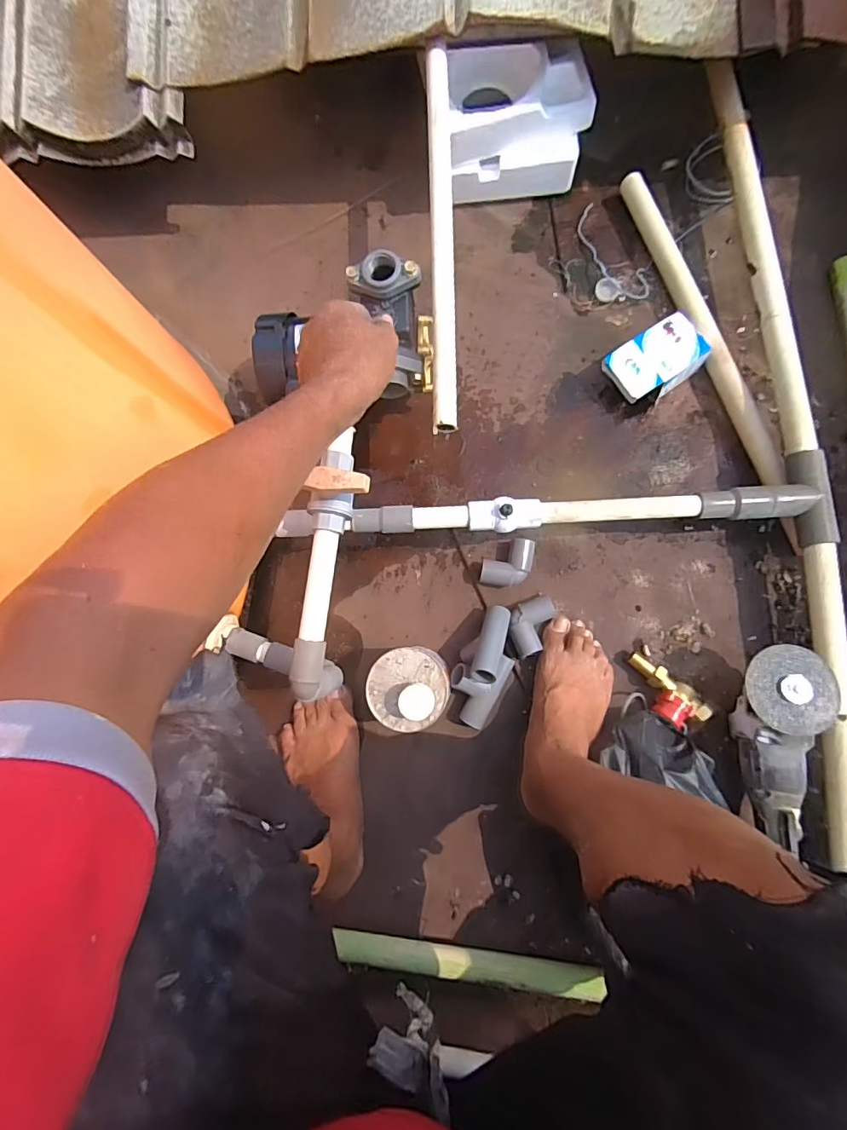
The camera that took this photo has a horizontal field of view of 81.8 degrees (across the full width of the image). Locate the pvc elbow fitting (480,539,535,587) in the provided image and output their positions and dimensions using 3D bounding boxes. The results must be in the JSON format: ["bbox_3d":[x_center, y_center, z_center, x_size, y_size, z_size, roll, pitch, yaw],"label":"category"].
[{"bbox_3d":[0.116,-0.002,0.678,0.068,0.029,0.066,7,82,5],"label":"pvc elbow fitting"}]

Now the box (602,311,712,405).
[{"bbox_3d":[0.327,-0.282,0.694,0.128,0.055,0.088,-32,81,-1],"label":"box"}]

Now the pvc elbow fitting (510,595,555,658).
[{"bbox_3d":[0.145,0.081,0.664,0.049,0.029,0.083,19,83,6],"label":"pvc elbow fitting"}]

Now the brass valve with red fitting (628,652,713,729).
[{"bbox_3d":[0.309,0.167,0.628,0.113,0.042,0.058,34,85,8],"label":"brass valve with red fitting"}]

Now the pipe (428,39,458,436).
[{"bbox_3d":[0.023,-0.395,0.571,0.026,0.022,0.491,-1,81,4],"label":"pipe"}]

